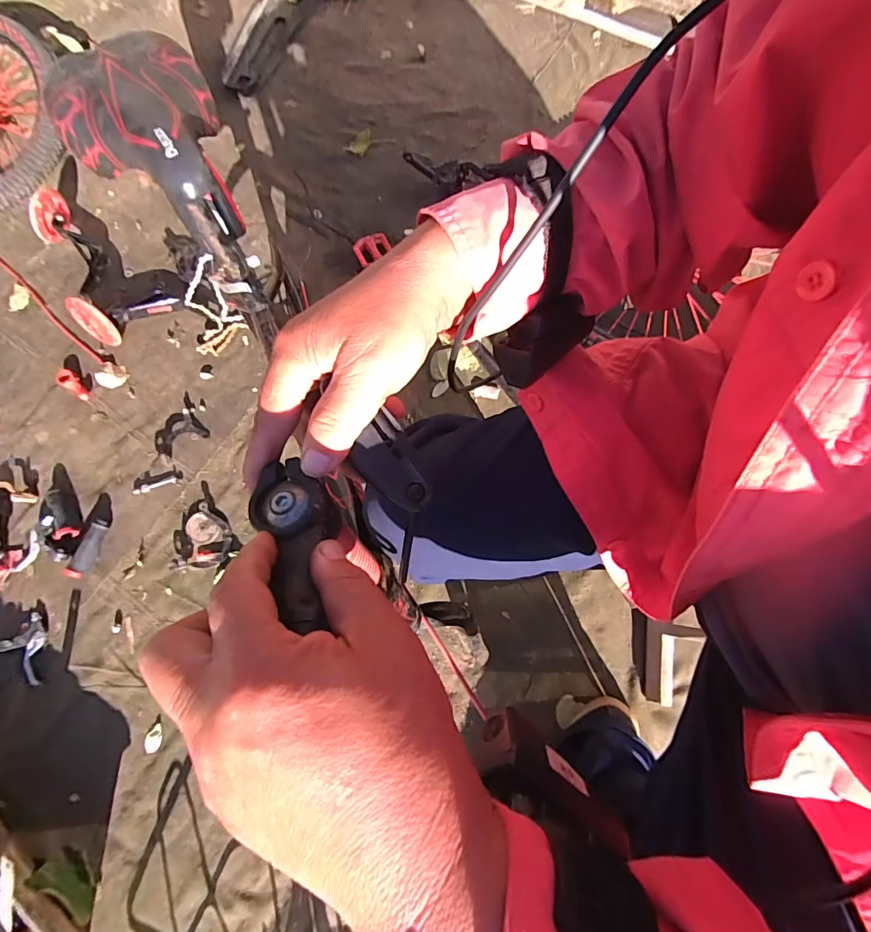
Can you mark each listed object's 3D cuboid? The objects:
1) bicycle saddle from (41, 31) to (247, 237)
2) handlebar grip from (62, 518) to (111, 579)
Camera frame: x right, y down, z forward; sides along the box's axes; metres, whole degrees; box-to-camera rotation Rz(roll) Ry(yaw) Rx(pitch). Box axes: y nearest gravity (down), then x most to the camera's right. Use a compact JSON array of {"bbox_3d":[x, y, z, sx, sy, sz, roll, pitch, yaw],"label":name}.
[{"bbox_3d":[-0.250,-0.286,0.389,0.128,0.056,0.197,-26,71,-5],"label":"bicycle saddle"},{"bbox_3d":[-0.606,0.143,0.805,0.031,0.031,0.102,13,73,8],"label":"handlebar grip"}]

